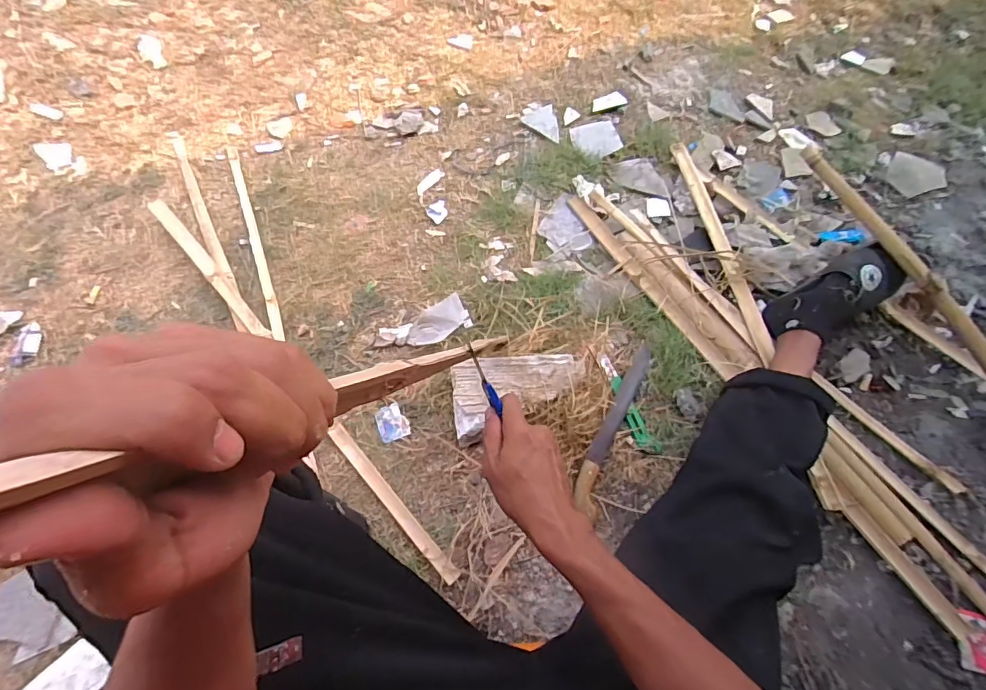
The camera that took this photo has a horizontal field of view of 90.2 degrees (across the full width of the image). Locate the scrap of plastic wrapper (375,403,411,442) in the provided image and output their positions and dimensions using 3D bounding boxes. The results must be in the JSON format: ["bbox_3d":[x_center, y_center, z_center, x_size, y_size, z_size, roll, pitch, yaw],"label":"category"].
[{"bbox_3d":[-0.169,0.130,0.830,0.049,0.004,0.060,-20,68,-12],"label":"scrap of plastic wrapper"}]

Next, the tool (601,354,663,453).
[{"bbox_3d":[0.228,0.100,0.839,0.033,0.013,0.184,-22,69,-12],"label":"tool"}]

